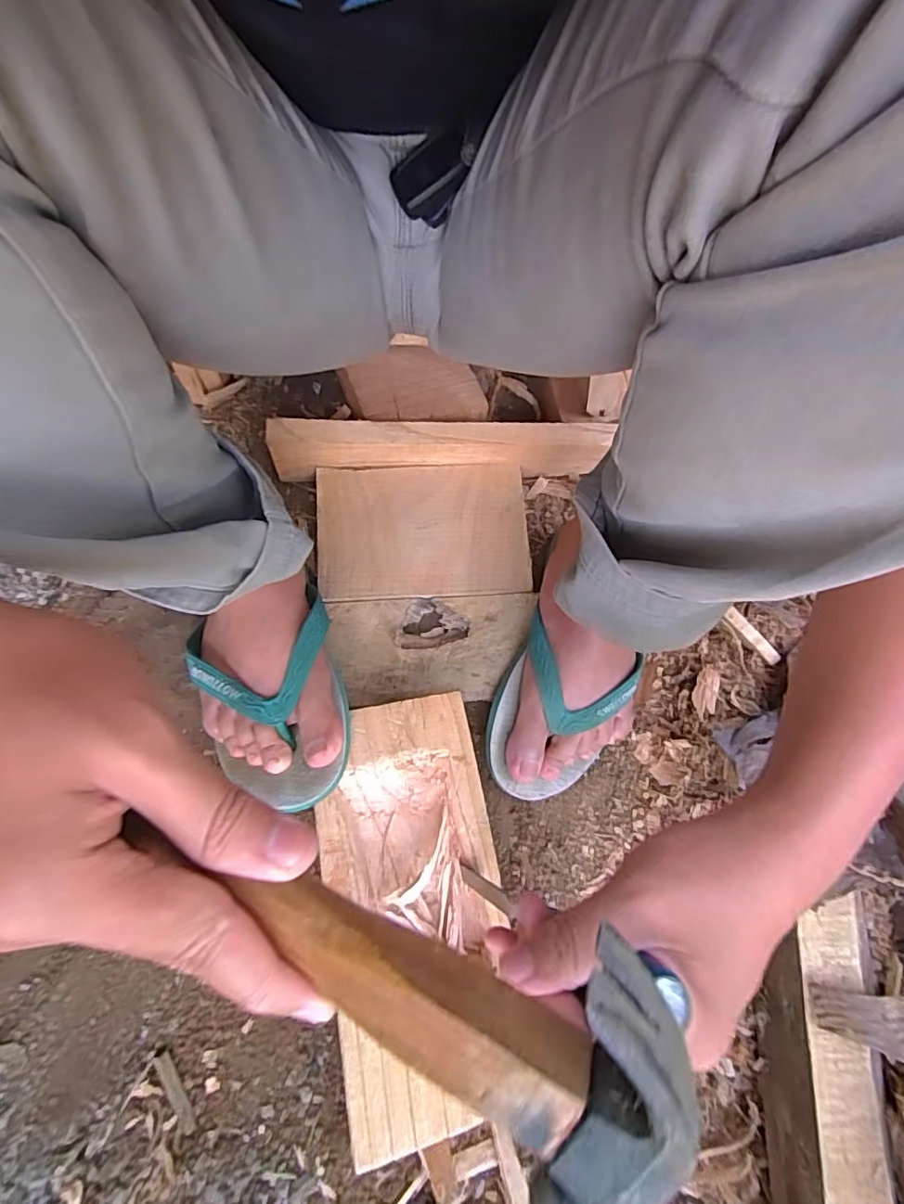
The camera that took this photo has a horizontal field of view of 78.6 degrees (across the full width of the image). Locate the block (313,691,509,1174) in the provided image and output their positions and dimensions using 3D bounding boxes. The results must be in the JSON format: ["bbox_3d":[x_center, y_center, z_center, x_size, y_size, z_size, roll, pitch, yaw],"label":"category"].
[{"bbox_3d":[-0.028,0.203,0.387,0.123,0.057,0.259,-10,63,-6],"label":"block"}]

